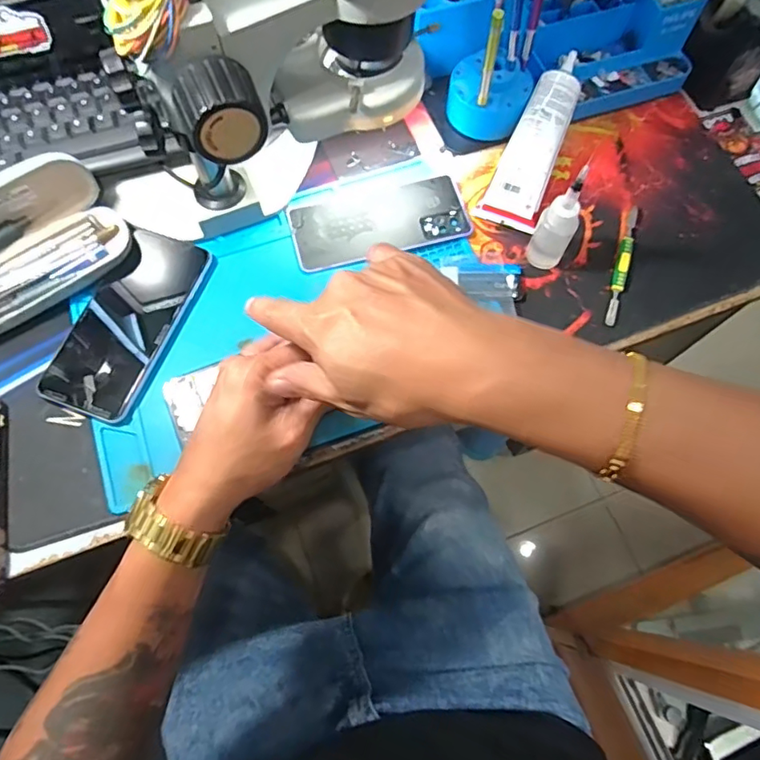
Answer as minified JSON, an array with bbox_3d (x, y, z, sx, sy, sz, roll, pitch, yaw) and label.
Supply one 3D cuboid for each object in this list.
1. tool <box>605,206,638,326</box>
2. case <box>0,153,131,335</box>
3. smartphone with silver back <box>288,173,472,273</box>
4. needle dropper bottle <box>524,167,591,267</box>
[{"bbox_3d":[0.212,-0.102,0.477,0.011,0.006,0.122,17,70,6],"label":"tool"},{"bbox_3d":[-0.290,-0.106,0.431,0.162,0.068,0.082,-35,74,-13],"label":"case"},{"bbox_3d":[-0.001,-0.145,0.495,0.155,0.008,0.072,-13,70,-6],"label":"smartphone with silver back"},{"bbox_3d":[0.142,-0.123,0.435,0.030,0.101,0.026,27,71,9],"label":"needle dropper bottle"}]

